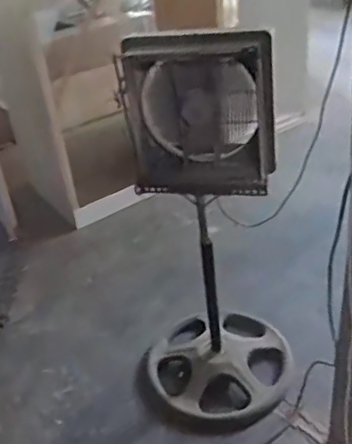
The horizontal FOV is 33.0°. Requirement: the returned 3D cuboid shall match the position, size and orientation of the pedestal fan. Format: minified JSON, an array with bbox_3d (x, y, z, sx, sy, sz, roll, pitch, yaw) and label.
[{"bbox_3d":[0.095,0.049,1.672,0.467,1.063,0.426,-5,34,2],"label":"pedestal fan"}]

